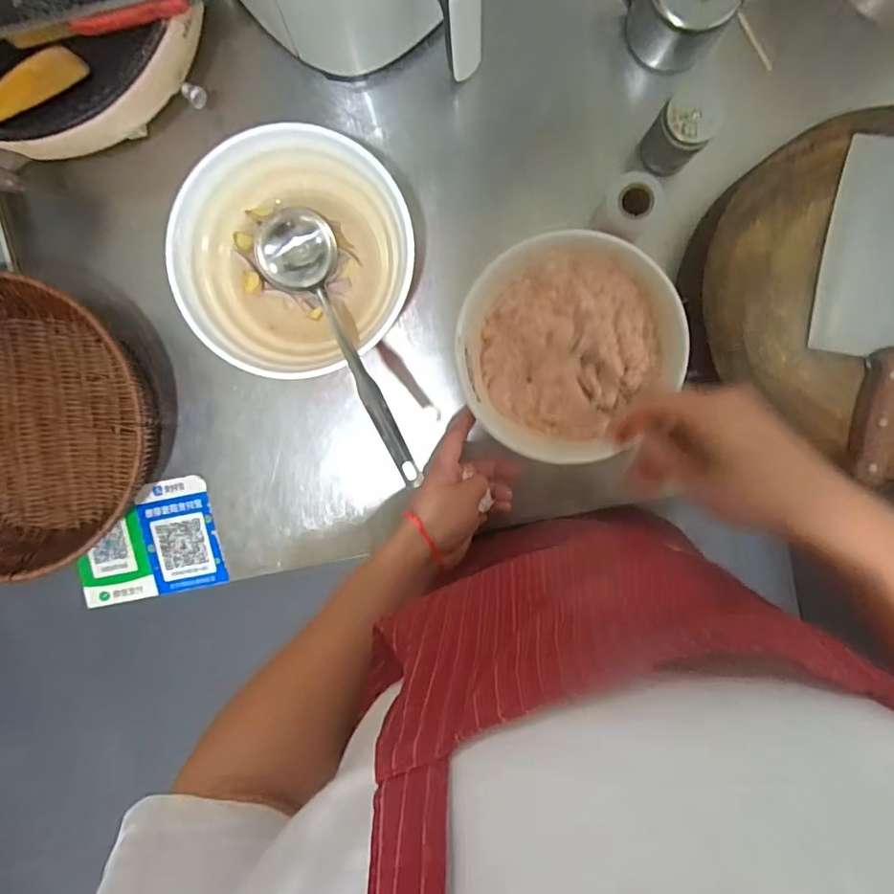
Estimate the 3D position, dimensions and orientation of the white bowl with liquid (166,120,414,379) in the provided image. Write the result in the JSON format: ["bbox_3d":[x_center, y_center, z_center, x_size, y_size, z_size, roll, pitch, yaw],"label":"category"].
[{"bbox_3d":[-0.139,-0.173,0.518,0.203,0.098,0.202,0,94,2],"label":"white bowl with liquid"}]

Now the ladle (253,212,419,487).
[{"bbox_3d":[-0.092,-0.087,0.486,0.076,0.049,0.289,-28,72,4],"label":"ladle"}]

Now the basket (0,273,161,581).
[{"bbox_3d":[-0.432,-0.010,0.550,0.280,0.100,0.267,0,94,2],"label":"basket"}]

